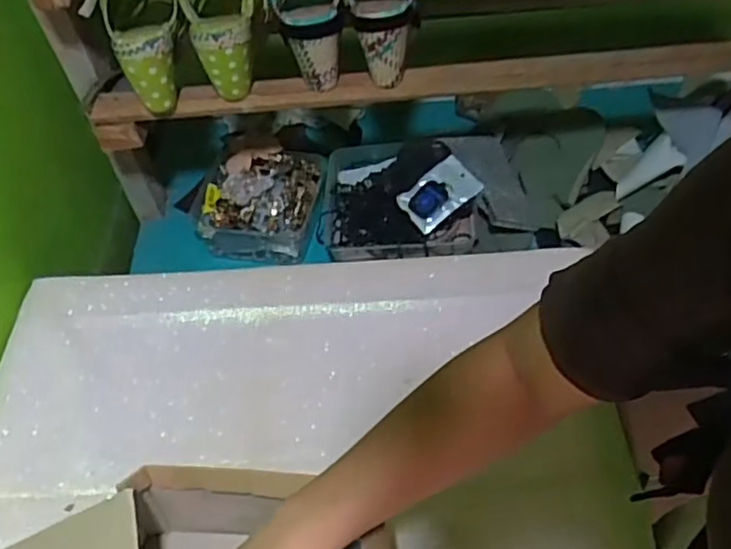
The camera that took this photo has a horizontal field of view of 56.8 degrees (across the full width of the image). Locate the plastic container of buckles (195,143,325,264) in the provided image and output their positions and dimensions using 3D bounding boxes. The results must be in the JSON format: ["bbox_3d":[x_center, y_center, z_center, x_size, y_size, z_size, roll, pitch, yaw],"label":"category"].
[{"bbox_3d":[-0.145,-0.101,0.942,0.164,0.069,0.153,4,51,8],"label":"plastic container of buckles"}]

